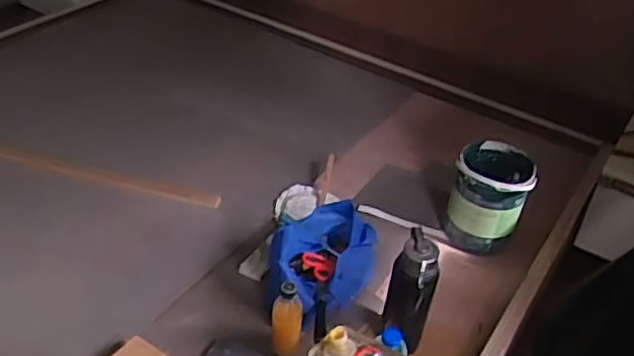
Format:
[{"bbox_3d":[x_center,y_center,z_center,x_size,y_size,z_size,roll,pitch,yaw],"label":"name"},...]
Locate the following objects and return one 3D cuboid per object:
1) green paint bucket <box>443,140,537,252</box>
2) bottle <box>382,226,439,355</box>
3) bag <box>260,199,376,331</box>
[{"bbox_3d":[0.380,0.043,1.459,0.154,0.212,0.159,3,39,-3],"label":"green paint bucket"},{"bbox_3d":[0.172,0.222,1.215,0.084,0.263,0.074,14,40,11],"label":"bottle"},{"bbox_3d":[0.012,0.177,1.354,0.204,0.126,0.267,11,39,7],"label":"bag"}]

